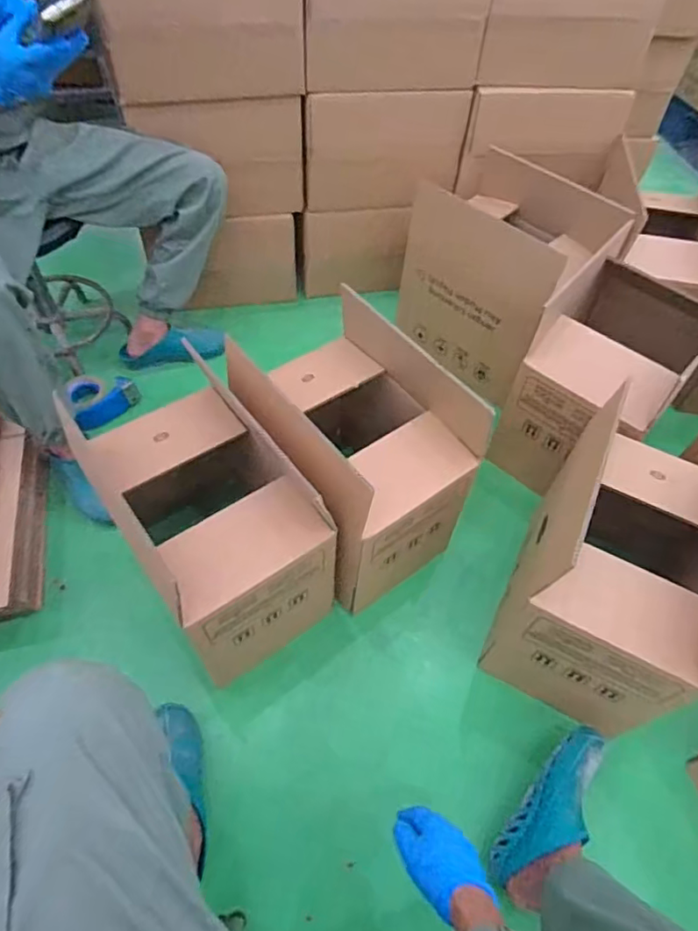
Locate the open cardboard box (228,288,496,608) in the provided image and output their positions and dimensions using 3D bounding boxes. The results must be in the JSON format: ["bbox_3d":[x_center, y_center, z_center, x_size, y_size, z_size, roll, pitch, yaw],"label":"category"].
[{"bbox_3d":[0.014,-0.027,1.004,0.301,0.335,0.369,-30,62,-22],"label":"open cardboard box"}]

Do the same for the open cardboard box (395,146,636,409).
[{"bbox_3d":[0.343,-0.456,1.303,0.377,0.398,0.364,34,60,18],"label":"open cardboard box"}]

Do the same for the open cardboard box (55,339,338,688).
[{"bbox_3d":[-0.225,0.105,0.948,0.251,0.340,0.393,-32,63,-22],"label":"open cardboard box"}]

